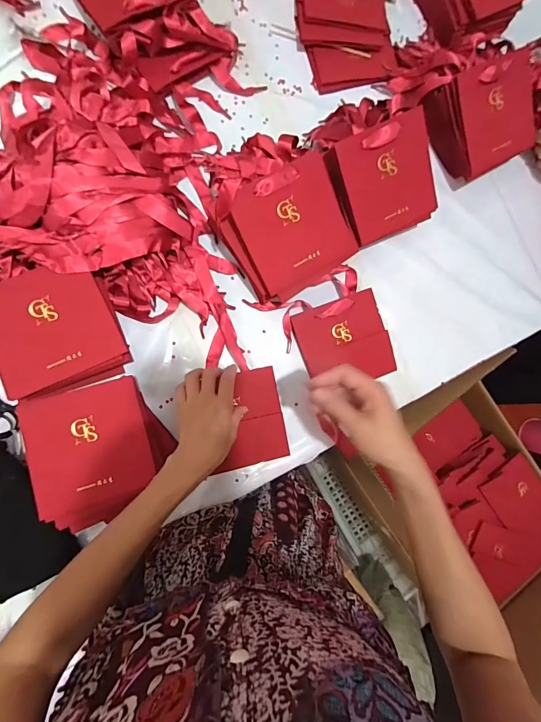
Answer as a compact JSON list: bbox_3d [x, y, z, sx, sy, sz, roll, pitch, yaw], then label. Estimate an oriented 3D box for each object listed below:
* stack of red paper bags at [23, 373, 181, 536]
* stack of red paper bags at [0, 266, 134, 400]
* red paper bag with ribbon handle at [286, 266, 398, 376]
[{"bbox_3d":[-0.215,0.114,0.463,0.154,0.066,0.166,-16,89,-10],"label":"stack of red paper bags"},{"bbox_3d":[-0.276,-0.038,0.465,0.146,0.061,0.149,-18,89,-10],"label":"stack of red paper bags"},{"bbox_3d":[0.103,-0.049,0.552,0.153,0.014,0.175,-18,89,-10],"label":"red paper bag with ribbon handle"}]

